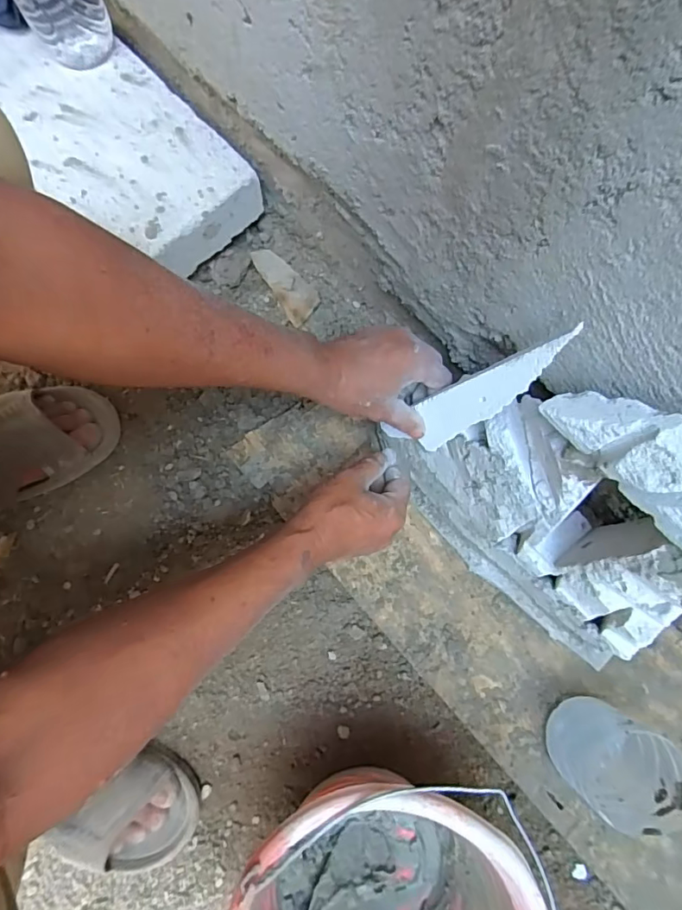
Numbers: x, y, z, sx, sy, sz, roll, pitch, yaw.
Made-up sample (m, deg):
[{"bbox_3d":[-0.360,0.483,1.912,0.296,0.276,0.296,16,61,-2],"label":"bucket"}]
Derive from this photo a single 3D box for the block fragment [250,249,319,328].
[{"bbox_3d":[-0.070,-0.225,0.638,0.047,0.010,0.119,-30,81,-6],"label":"block fragment"}]

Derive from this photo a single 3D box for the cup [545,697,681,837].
[{"bbox_3d":[0.260,0.296,0.471,0.090,0.096,0.089,0,79,-1],"label":"cup"}]

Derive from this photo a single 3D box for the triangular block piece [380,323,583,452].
[{"bbox_3d":[0.104,-0.044,0.414,0.023,0.236,0.039,-11,79,-23],"label":"triangular block piece"}]

